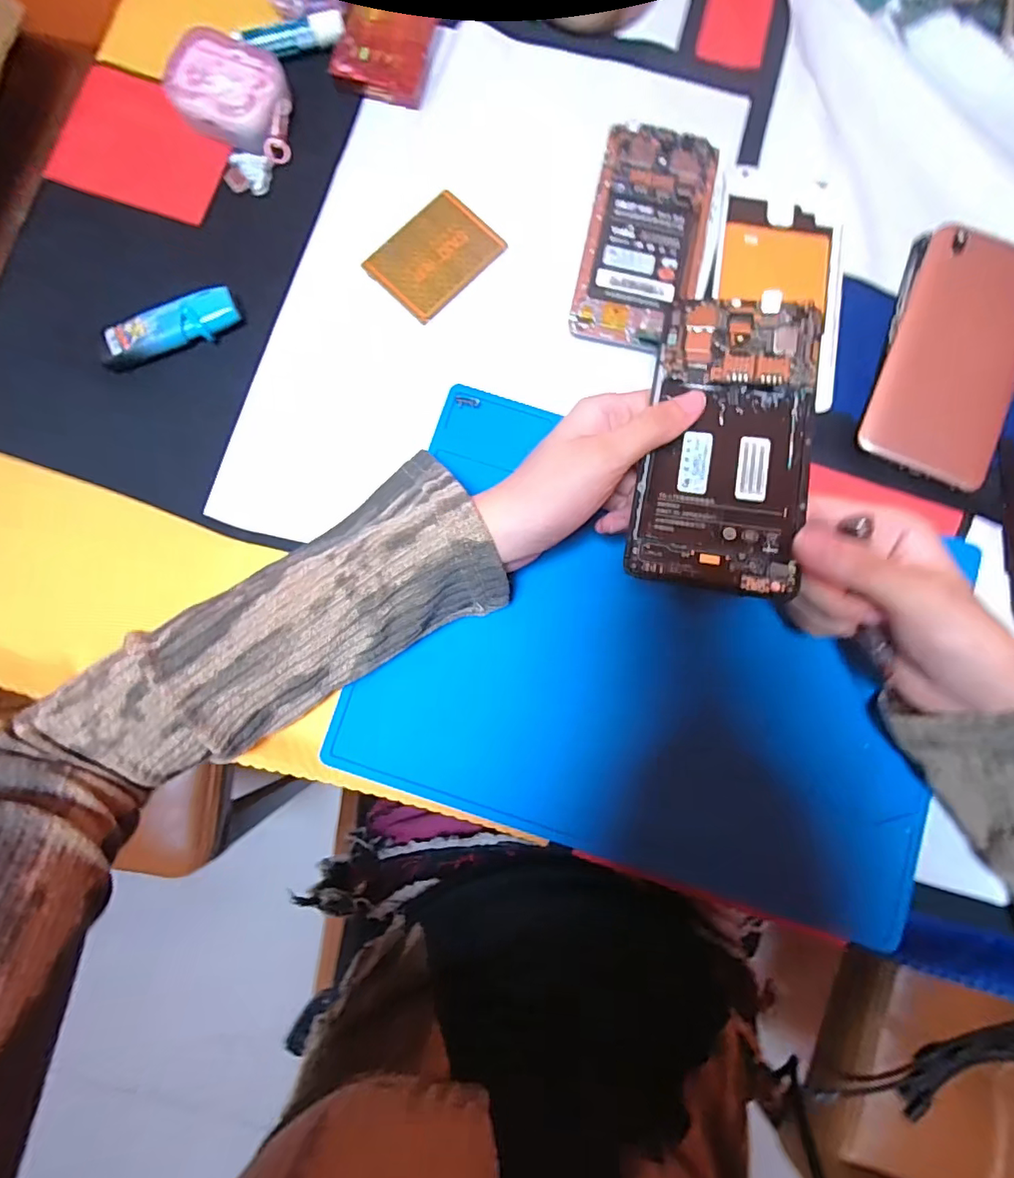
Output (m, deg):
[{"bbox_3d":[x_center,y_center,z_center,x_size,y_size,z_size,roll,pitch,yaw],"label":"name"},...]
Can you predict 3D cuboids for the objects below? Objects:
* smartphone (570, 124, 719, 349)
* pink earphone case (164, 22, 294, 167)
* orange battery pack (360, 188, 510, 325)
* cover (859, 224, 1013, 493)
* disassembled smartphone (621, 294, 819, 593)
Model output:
[{"bbox_3d":[0.084,-0.211,0.319,0.070,0.014,0.136,12,83,2],"label":"smartphone"},{"bbox_3d":[-0.168,-0.304,0.322,0.067,0.024,0.056,12,83,2],"label":"pink earphone case"},{"bbox_3d":[-0.044,-0.204,0.322,0.053,0.007,0.072,44,85,5],"label":"orange battery pack"},{"bbox_3d":[0.267,-0.137,0.311,0.078,0.009,0.152,19,83,3],"label":"cover"},{"bbox_3d":[0.102,-0.070,0.243,0.070,0.014,0.144,13,79,1],"label":"disassembled smartphone"}]

